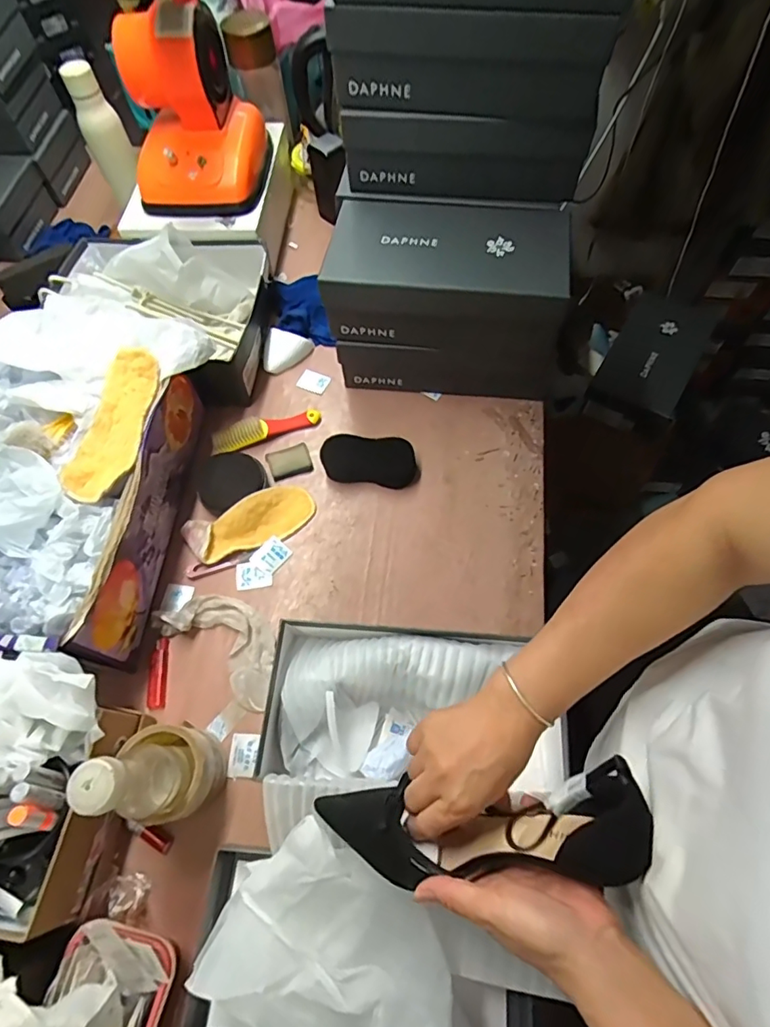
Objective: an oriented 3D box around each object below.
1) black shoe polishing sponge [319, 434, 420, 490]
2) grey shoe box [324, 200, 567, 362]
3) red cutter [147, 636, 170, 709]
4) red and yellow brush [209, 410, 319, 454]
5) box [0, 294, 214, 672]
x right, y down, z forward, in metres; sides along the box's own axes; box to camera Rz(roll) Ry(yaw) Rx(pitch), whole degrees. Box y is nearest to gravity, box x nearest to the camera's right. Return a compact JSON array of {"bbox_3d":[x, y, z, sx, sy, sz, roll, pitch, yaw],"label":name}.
[{"bbox_3d":[-0.020,-0.074,0.728,0.132,0.037,0.056,9,64,6],"label":"black shoe polishing sponge"},{"bbox_3d":[0.080,-0.315,0.691,0.293,0.112,0.173,6,64,5],"label":"grey shoe box"},{"bbox_3d":[-0.269,0.189,0.624,0.019,0.007,0.080,-4,64,0],"label":"red cutter"},{"bbox_3d":[-0.170,-0.124,0.756,0.154,0.028,0.034,-24,65,-10],"label":"red and yellow brush"},{"bbox_3d":[-0.423,-0.040,0.636,0.326,0.168,0.417,9,64,6],"label":"box"}]

